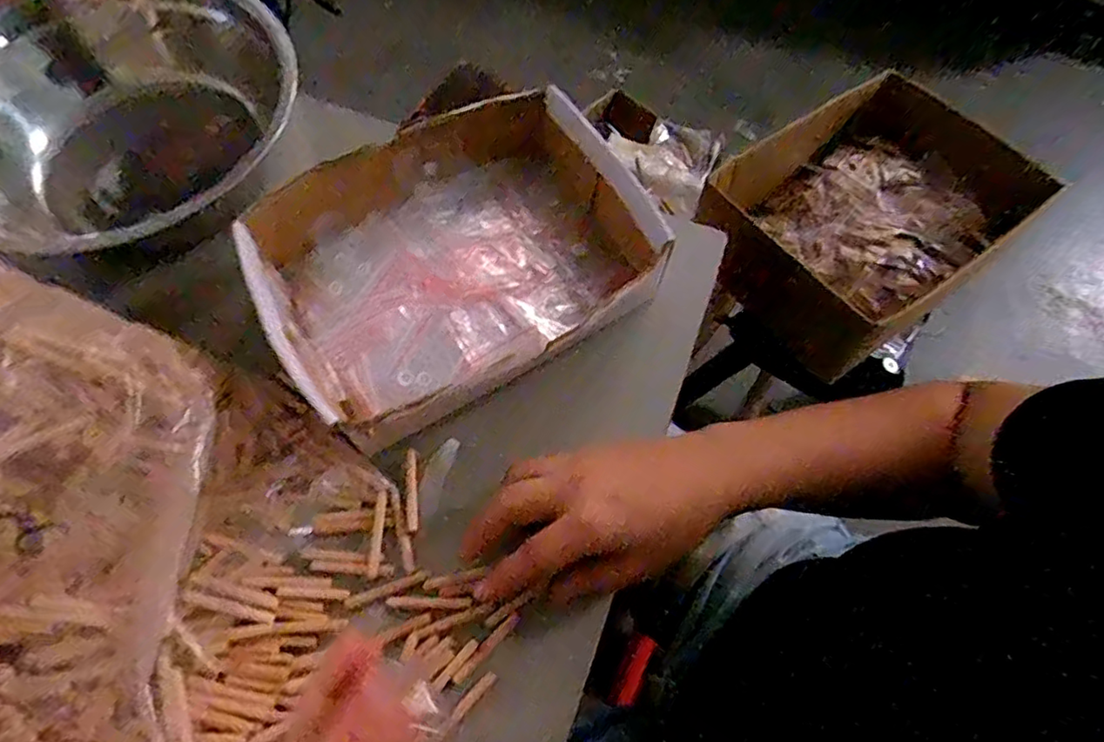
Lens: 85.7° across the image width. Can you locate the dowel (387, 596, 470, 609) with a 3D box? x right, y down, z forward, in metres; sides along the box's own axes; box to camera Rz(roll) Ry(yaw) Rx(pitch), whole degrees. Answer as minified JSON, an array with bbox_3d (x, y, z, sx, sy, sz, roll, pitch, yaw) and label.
[{"bbox_3d":[-0.071,0.134,0.345,0.047,0.004,0.007,2,67,-2],"label":"dowel"}]

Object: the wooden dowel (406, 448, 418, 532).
[{"bbox_3d":[-0.087,0.073,0.367,0.007,0.004,0.049,-2,67,-4],"label":"wooden dowel"}]

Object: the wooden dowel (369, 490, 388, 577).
[{"bbox_3d":[-0.105,0.097,0.358,0.007,0.004,0.050,3,67,-2],"label":"wooden dowel"}]

